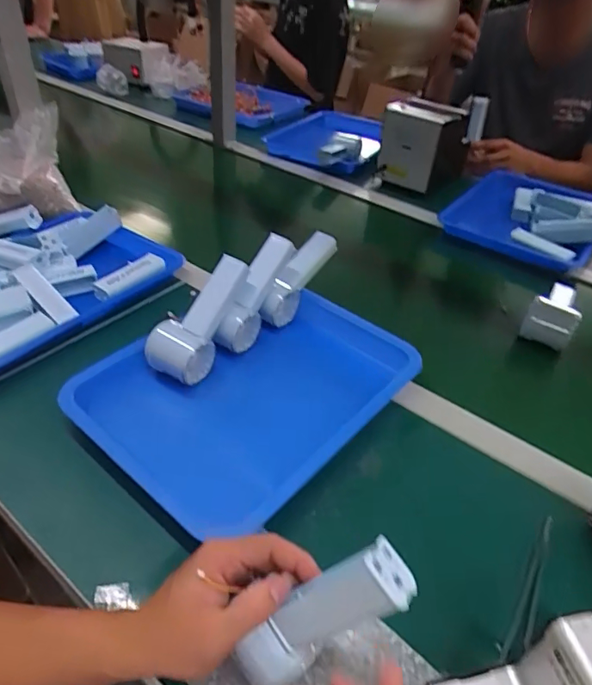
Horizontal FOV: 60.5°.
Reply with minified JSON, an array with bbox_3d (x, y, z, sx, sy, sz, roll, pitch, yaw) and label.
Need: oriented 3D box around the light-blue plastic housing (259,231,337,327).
[{"bbox_3d":[0.002,-0.086,0.655,0.034,0.048,0.148,24,70,22],"label":"light-blue plastic housing"}]

